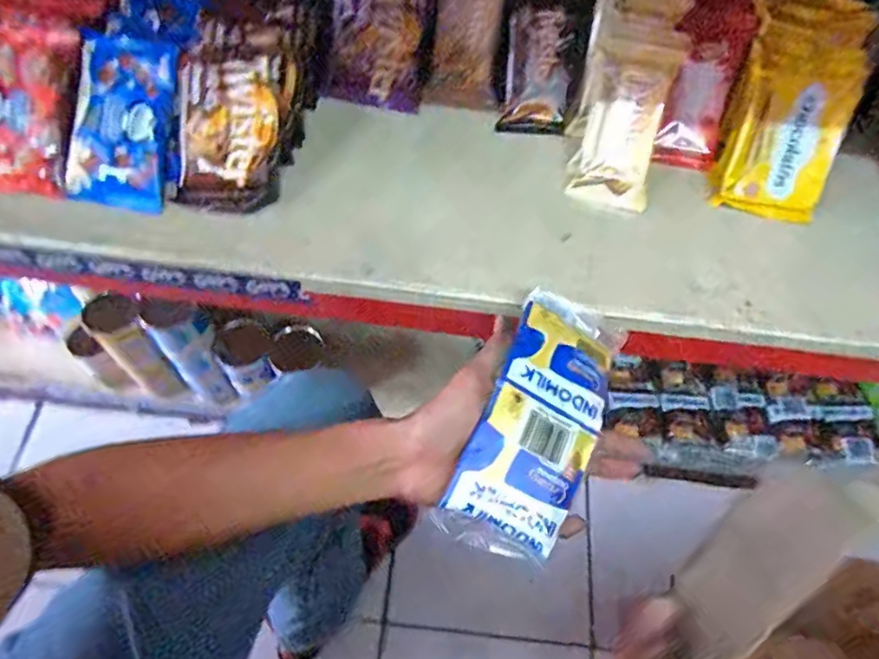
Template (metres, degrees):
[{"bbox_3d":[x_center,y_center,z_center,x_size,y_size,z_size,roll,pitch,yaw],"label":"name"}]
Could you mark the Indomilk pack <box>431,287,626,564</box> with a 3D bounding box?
[{"bbox_3d":[0.073,0.058,0.394,0.077,0.037,0.199,25,62,9],"label":"Indomilk pack"}]

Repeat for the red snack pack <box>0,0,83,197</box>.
[{"bbox_3d":[-0.379,-0.213,0.504,0.086,0.028,0.180,4,85,-2],"label":"red snack pack"}]

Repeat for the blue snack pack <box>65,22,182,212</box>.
[{"bbox_3d":[-0.285,-0.189,0.505,0.091,0.023,0.156,7,96,0],"label":"blue snack pack"}]

